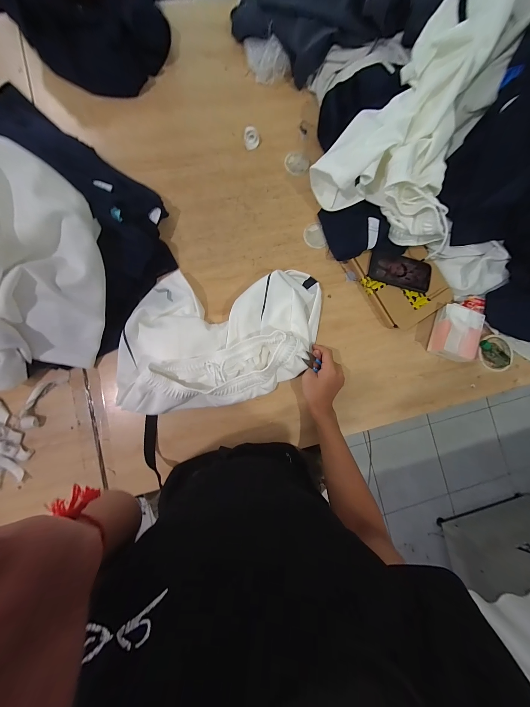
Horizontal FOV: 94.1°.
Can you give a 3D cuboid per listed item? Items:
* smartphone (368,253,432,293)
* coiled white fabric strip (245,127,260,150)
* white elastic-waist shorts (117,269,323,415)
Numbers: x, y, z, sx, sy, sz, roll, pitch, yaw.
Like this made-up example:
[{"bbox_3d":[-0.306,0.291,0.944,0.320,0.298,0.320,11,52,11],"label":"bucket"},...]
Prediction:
[{"bbox_3d":[0.331,-0.204,0.602,0.152,0.014,0.081,13,83,-4],"label":"smartphone"},{"bbox_3d":[-0.033,-0.548,0.631,0.036,0.027,0.042,1,84,-5],"label":"coiled white fabric strip"},{"bbox_3d":[-0.092,-0.033,0.547,0.448,0.063,0.291,-4,85,-5],"label":"white elastic-waist shorts"}]

